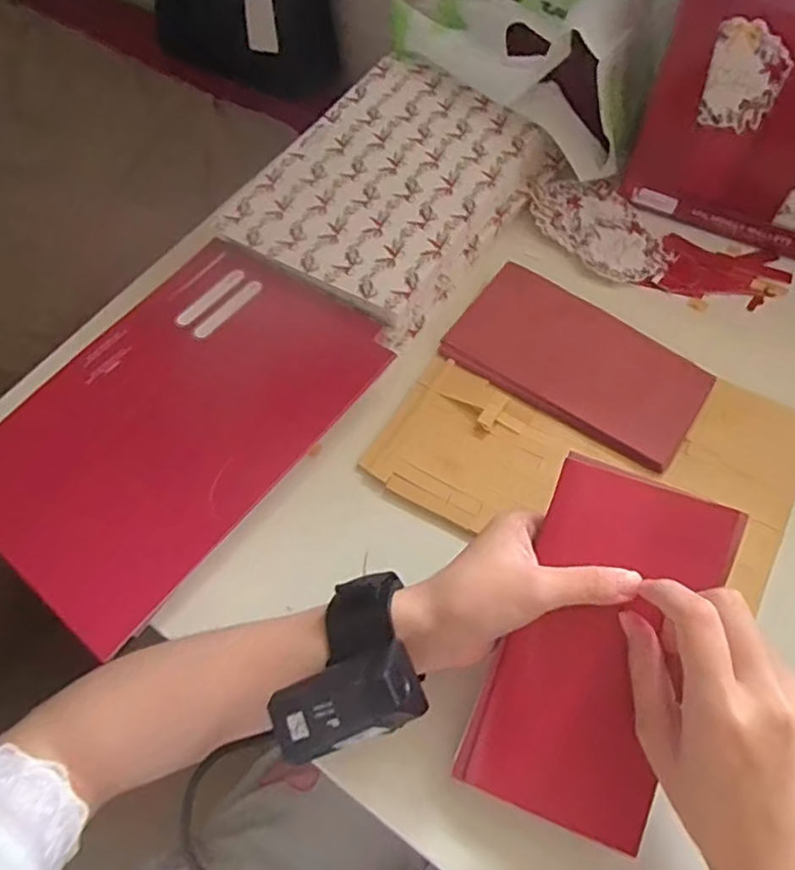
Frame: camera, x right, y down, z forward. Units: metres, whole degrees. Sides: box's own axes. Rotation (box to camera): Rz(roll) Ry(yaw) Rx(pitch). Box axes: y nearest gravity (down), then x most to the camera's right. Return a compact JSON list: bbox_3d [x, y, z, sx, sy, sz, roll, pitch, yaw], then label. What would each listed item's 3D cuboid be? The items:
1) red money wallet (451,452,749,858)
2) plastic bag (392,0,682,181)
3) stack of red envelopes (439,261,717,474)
[{"bbox_3d":[0.100,0.107,0.305,0.089,0.010,0.176,20,91,13],"label":"red money wallet"},{"bbox_3d":[0.139,-0.358,0.528,0.173,0.090,0.254,-36,65,-18],"label":"plastic bag"},{"bbox_3d":[0.131,-0.056,0.446,0.177,0.016,0.093,31,65,18],"label":"stack of red envelopes"}]

